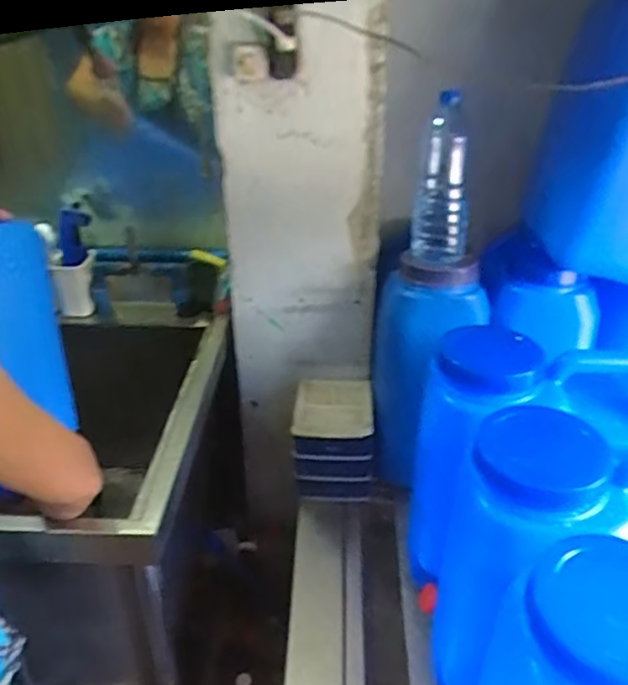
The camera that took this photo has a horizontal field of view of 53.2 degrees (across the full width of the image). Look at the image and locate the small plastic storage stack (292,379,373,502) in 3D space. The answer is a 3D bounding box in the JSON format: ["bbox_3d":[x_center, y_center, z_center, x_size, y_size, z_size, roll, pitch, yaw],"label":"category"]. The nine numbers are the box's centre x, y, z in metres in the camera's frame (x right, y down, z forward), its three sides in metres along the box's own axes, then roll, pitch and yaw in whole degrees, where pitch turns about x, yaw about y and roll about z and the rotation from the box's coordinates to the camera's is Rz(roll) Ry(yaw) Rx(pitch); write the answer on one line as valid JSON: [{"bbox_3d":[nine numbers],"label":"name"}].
[{"bbox_3d":[0.034,0.175,1.153,0.139,0.151,0.162,1,31,1],"label":"small plastic storage stack"}]

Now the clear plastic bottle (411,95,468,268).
[{"bbox_3d":[0.194,-0.241,0.931,0.081,0.236,0.081,6,32,10],"label":"clear plastic bottle"}]

